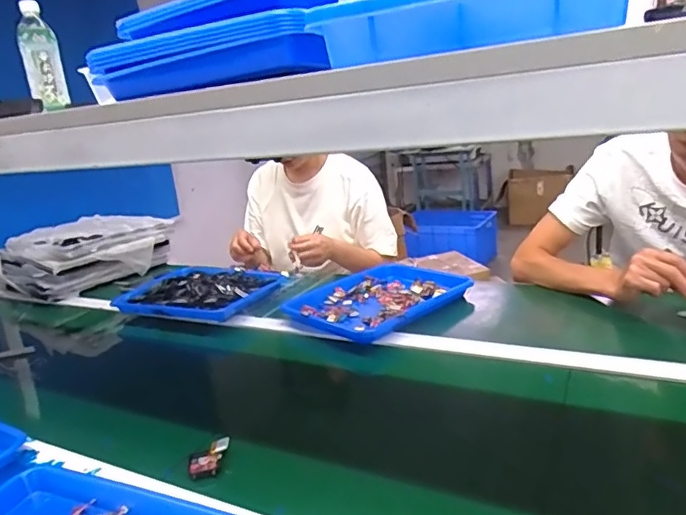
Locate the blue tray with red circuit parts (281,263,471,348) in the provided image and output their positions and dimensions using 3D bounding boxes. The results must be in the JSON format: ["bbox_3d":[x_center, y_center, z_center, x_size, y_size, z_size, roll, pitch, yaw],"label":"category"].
[{"bbox_3d":[0.083,0.076,1.040,0.235,0.039,0.347,10,24,44],"label":"blue tray with red circuit parts"}]

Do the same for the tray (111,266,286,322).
[{"bbox_3d":[-0.316,0.074,1.184,0.332,0.052,0.245,2,19,28],"label":"tray"}]

